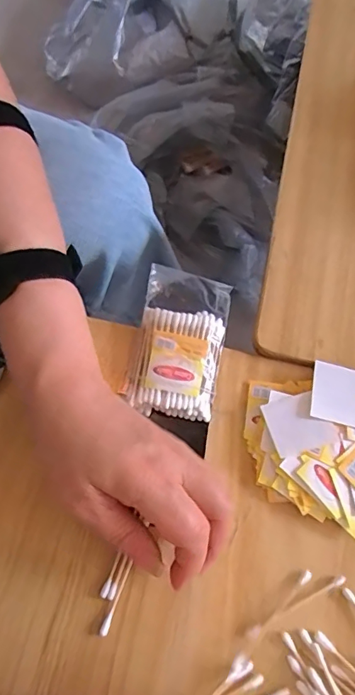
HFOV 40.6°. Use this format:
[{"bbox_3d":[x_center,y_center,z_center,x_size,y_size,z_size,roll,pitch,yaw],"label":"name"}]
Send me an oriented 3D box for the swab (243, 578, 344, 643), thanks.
[{"bbox_3d":[0.072,0.159,0.293,0.070,0.004,0.006,-27,71,-9],"label":"swab"}]

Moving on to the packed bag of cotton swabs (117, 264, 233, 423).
[{"bbox_3d":[0.002,-0.005,0.353,0.063,0.017,0.111,11,70,4],"label":"packed bag of cotton swabs"}]

